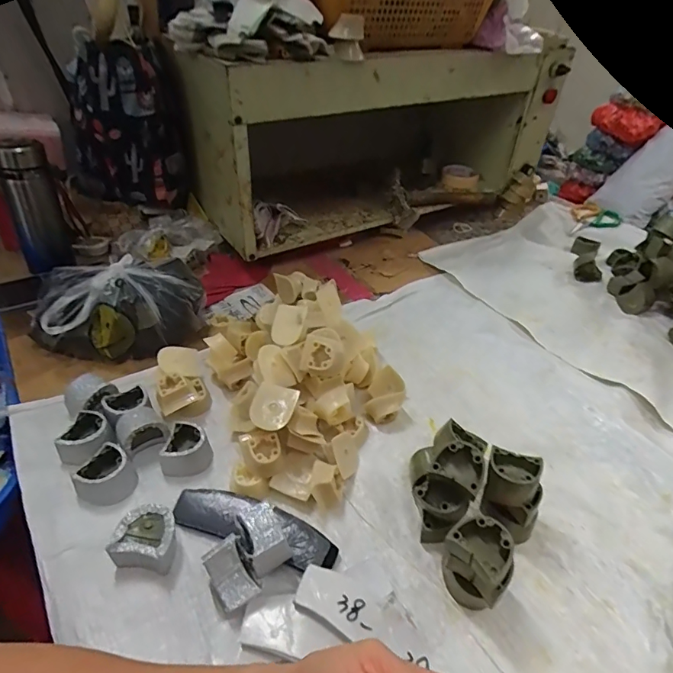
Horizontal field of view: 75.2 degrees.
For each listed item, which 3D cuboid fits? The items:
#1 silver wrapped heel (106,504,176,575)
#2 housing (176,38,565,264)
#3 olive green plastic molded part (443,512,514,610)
[{"bbox_3d":[-0.162,0.181,0.385,0.056,0.040,0.047,8,37,7],"label":"silver wrapped heel"},{"bbox_3d":[0.062,-0.380,0.876,0.702,0.345,0.317,-17,44,-26],"label":"housing"},{"bbox_3d":[0.115,0.187,0.356,0.037,0.077,0.051,-27,46,-33],"label":"olive green plastic molded part"}]

